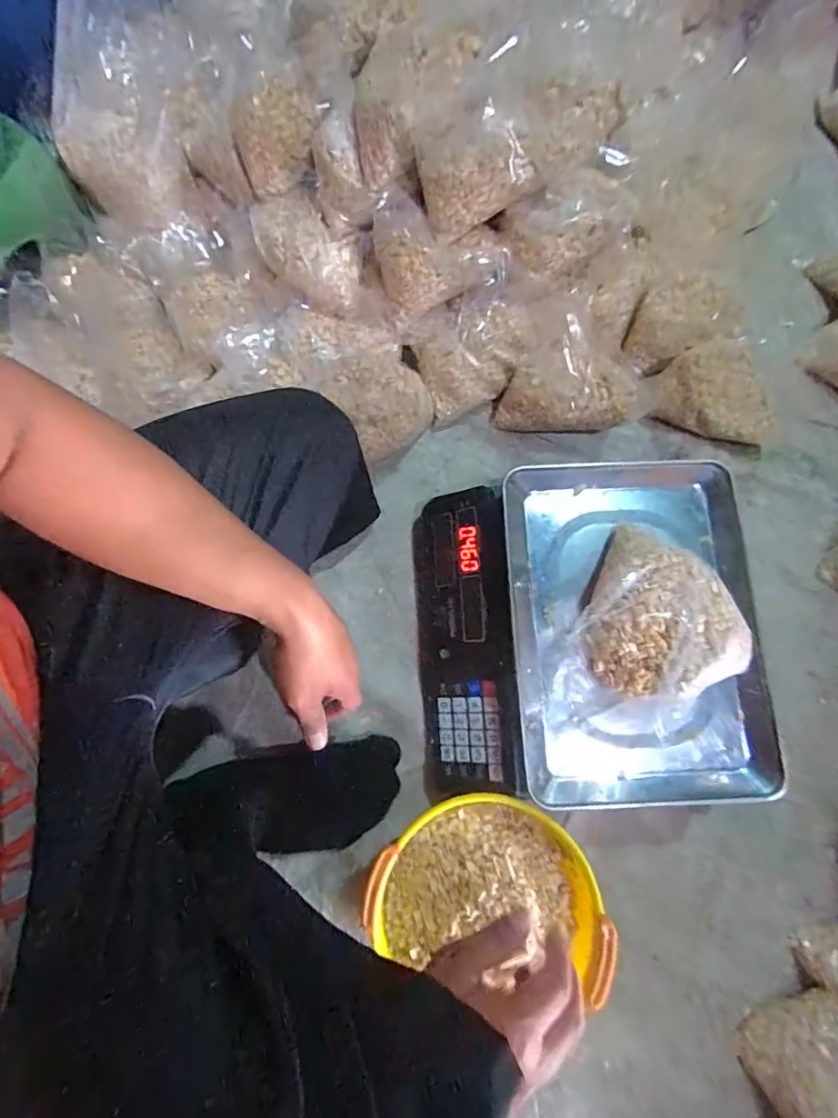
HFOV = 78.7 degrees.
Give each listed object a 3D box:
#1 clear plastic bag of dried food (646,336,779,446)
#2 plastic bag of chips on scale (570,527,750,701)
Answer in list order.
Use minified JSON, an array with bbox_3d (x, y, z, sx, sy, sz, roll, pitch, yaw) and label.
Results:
[{"bbox_3d":[0.370,-0.209,0.627,0.162,0.049,0.108,18,79,3],"label":"clear plastic bag of dried food"},{"bbox_3d":[0.220,0.063,0.478,0.151,0.066,0.130,44,81,8],"label":"plastic bag of chips on scale"}]

